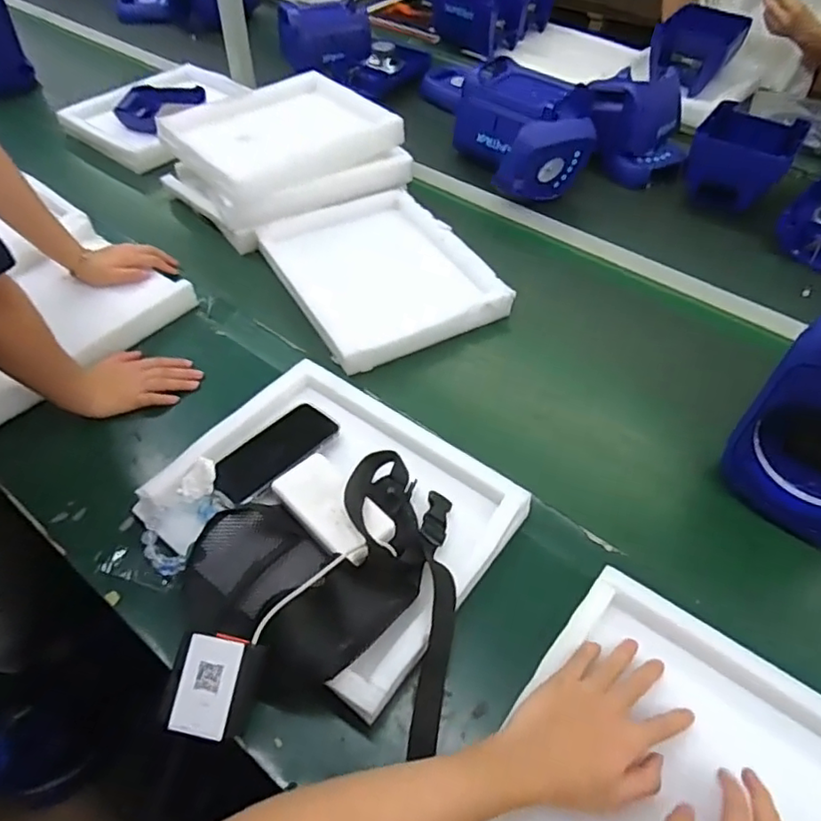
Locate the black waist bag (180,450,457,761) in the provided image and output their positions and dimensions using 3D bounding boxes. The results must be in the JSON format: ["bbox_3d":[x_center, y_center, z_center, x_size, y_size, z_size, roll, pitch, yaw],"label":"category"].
[{"bbox_3d":[-0.080,0.158,0.605,0.269,0.073,0.255,12,48,10],"label":"black waist bag"}]

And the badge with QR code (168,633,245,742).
[{"bbox_3d":[-0.179,0.243,0.527,0.050,0.004,0.079,10,69,6],"label":"badge with QR code"}]

